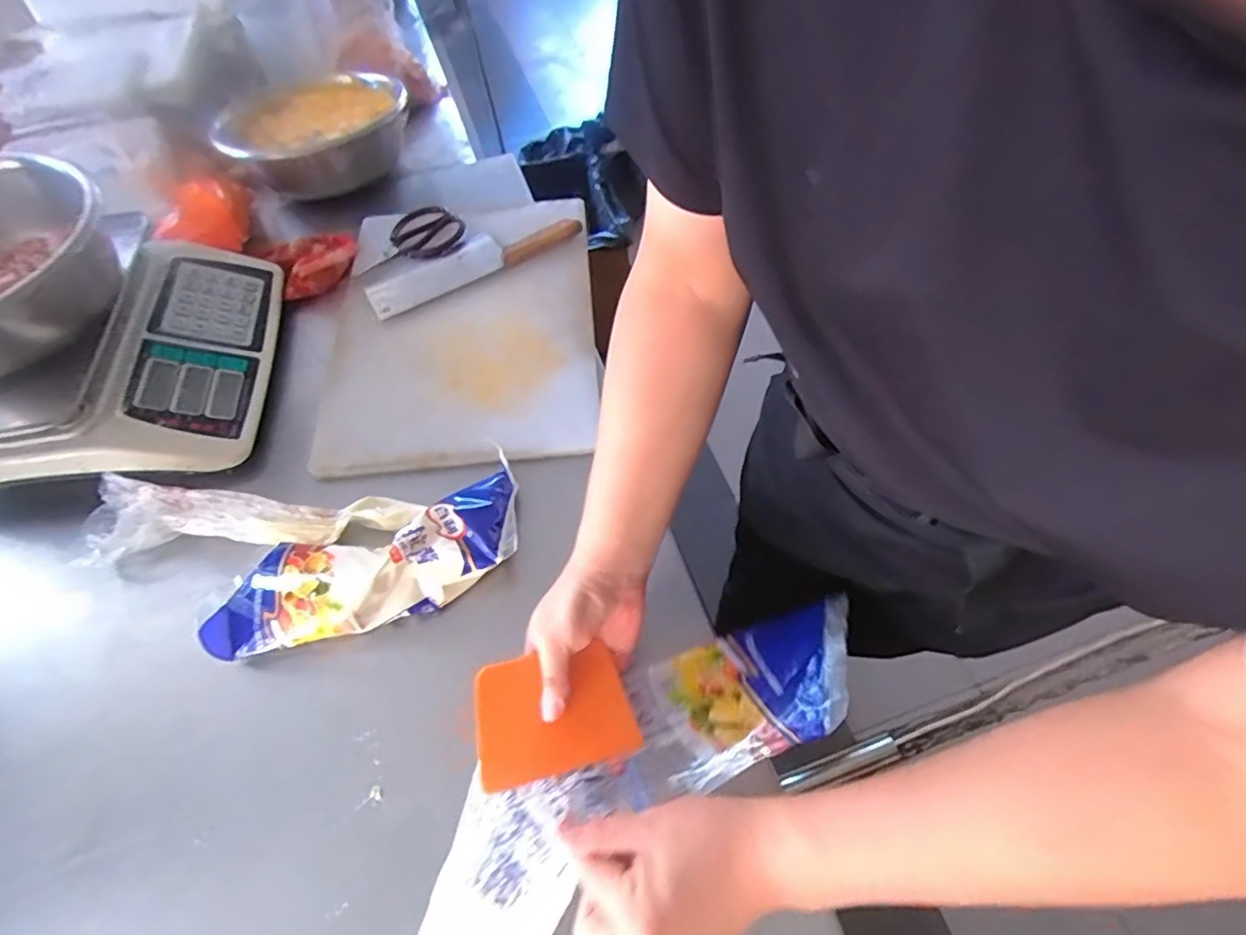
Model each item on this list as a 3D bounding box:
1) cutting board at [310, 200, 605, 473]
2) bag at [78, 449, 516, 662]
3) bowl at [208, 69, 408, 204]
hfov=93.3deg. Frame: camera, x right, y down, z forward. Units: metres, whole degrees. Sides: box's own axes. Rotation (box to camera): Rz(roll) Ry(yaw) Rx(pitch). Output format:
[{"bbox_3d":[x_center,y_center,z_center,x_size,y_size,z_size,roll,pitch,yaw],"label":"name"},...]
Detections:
[{"bbox_3d":[-0.216,-0.199,0.781,0.348,0.029,0.445,-5,63,-3],"label":"cutting board"},{"bbox_3d":[-0.330,0.087,0.592,0.443,0.063,0.177,-8,59,0],"label":"bag"},{"bbox_3d":[-0.477,-0.529,0.953,0.248,0.101,0.276,33,66,20],"label":"bowl"}]

